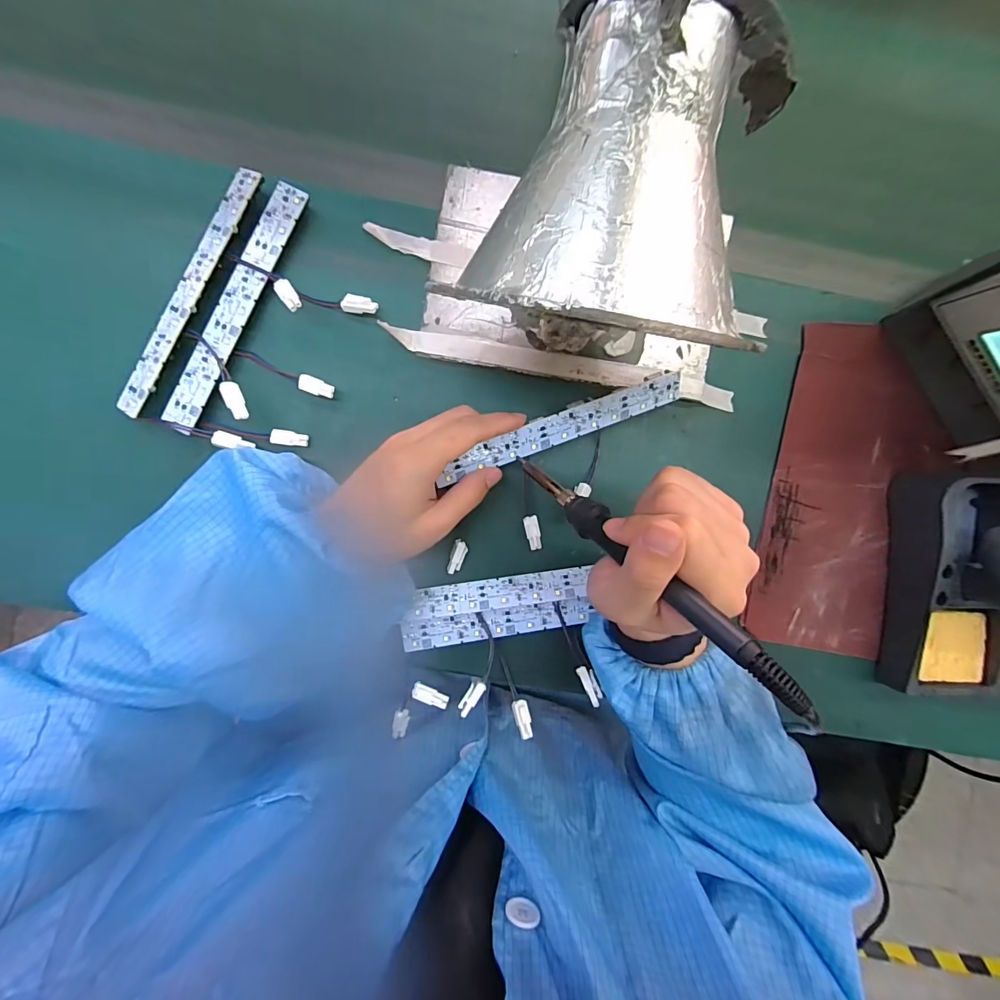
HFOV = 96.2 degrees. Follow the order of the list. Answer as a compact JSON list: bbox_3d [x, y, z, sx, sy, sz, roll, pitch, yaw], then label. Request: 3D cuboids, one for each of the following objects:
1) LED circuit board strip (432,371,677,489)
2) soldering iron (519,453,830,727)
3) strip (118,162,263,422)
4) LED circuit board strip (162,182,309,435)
[{"bbox_3d":[0.046,-0.051,0.317,0.184,0.004,0.024,-21,123,-9],"label":"LED circuit board strip"},{"bbox_3d":[0.068,0.028,0.240,0.019,0.205,0.019,-43,137,-3],"label":"soldering iron"},{"bbox_3d":[-0.219,-0.146,0.316,0.019,0.005,0.189,28,91,0],"label":"strip"},{"bbox_3d":[-0.190,-0.138,0.322,0.024,0.004,0.188,26,90,-7],"label":"LED circuit board strip"}]

